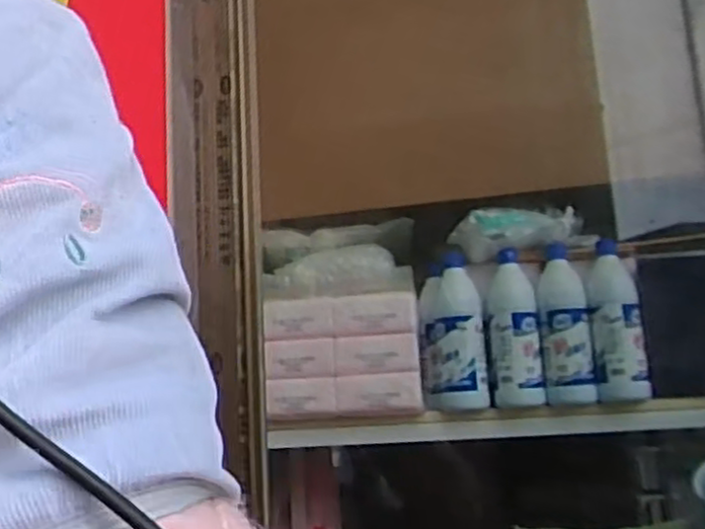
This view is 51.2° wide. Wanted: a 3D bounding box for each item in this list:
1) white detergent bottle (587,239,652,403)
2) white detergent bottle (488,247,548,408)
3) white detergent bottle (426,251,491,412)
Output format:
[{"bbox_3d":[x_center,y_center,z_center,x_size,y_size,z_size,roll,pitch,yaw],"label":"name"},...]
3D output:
[{"bbox_3d":[0.377,0.082,1.052,0.069,0.233,0.067,-9,-25,20],"label":"white detergent bottle"},{"bbox_3d":[0.228,0.091,1.036,0.076,0.212,0.063,-7,-12,16],"label":"white detergent bottle"},{"bbox_3d":[0.147,0.100,1.064,0.089,0.213,0.068,-4,-11,1],"label":"white detergent bottle"}]

